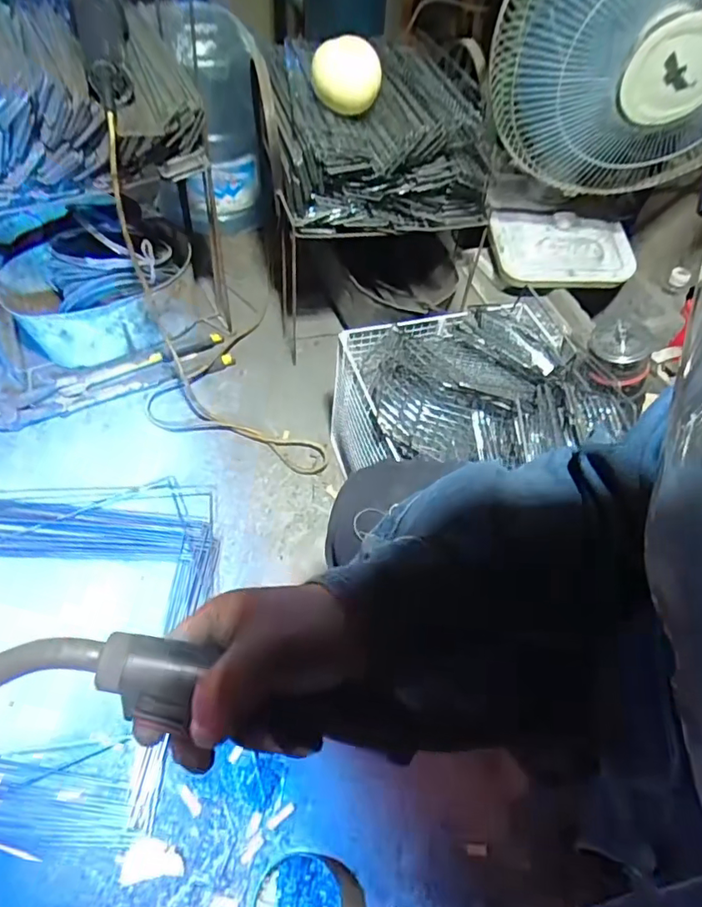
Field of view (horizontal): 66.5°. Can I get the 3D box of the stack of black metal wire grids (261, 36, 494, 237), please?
[{"bbox_3d":[0.032,-0.500,0.850,0.324,0.166,0.301,-8,57,-10],"label":"stack of black metal wire grids"}]

